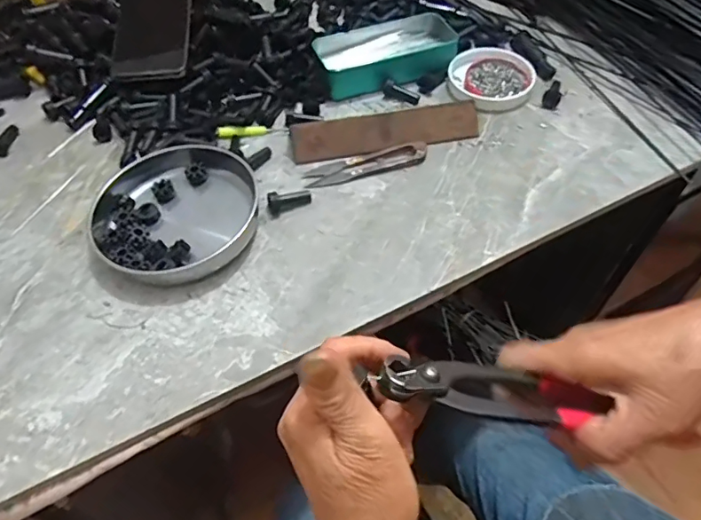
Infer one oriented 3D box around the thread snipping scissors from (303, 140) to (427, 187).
[{"bbox_3d":[0.015,-0.090,0.490,0.114,0.011,0.026,-16,55,-9],"label":"thread snipping scissors"}]

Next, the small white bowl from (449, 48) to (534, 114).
[{"bbox_3d":[0.149,-0.193,0.551,0.089,0.023,0.104,-12,54,-7],"label":"small white bowl"}]

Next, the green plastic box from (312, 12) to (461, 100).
[{"bbox_3d":[0.039,-0.228,0.572,0.148,0.031,0.092,-18,55,-10],"label":"green plastic box"}]

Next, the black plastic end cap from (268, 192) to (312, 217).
[{"bbox_3d":[-0.053,-0.053,0.461,0.038,0.014,0.015,-19,55,-11],"label":"black plastic end cap"}]

